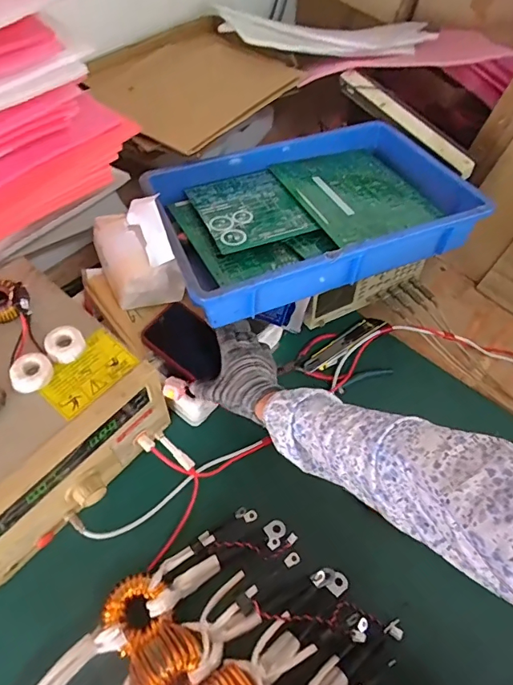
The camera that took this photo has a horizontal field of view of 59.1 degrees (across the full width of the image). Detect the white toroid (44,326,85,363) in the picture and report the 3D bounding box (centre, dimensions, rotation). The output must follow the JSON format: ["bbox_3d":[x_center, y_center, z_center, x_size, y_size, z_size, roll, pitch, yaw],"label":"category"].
[{"bbox_3d":[-0.213,0.003,0.507,0.039,0.016,0.042,2,59,-3],"label":"white toroid"}]

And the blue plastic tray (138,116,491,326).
[{"bbox_3d":[0.076,-0.205,0.665,0.425,0.078,0.289,-18,62,-14],"label":"blue plastic tray"}]

